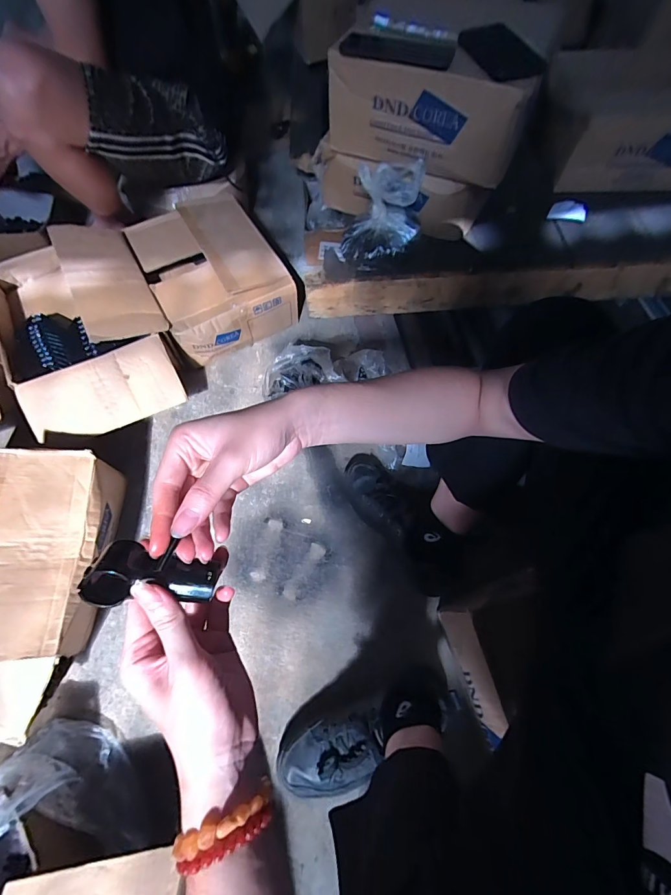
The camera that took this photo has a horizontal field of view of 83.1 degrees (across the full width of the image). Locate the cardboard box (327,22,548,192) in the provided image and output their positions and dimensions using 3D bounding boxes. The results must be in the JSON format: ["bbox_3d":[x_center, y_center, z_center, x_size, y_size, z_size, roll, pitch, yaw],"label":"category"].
[{"bbox_3d":[0.165,-0.619,0.666,0.322,0.127,0.233,18,67,7],"label":"cardboard box"}]

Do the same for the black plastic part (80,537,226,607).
[{"bbox_3d":[-0.124,0.086,0.258,0.083,0.027,0.042,7,65,-8],"label":"black plastic part"}]

